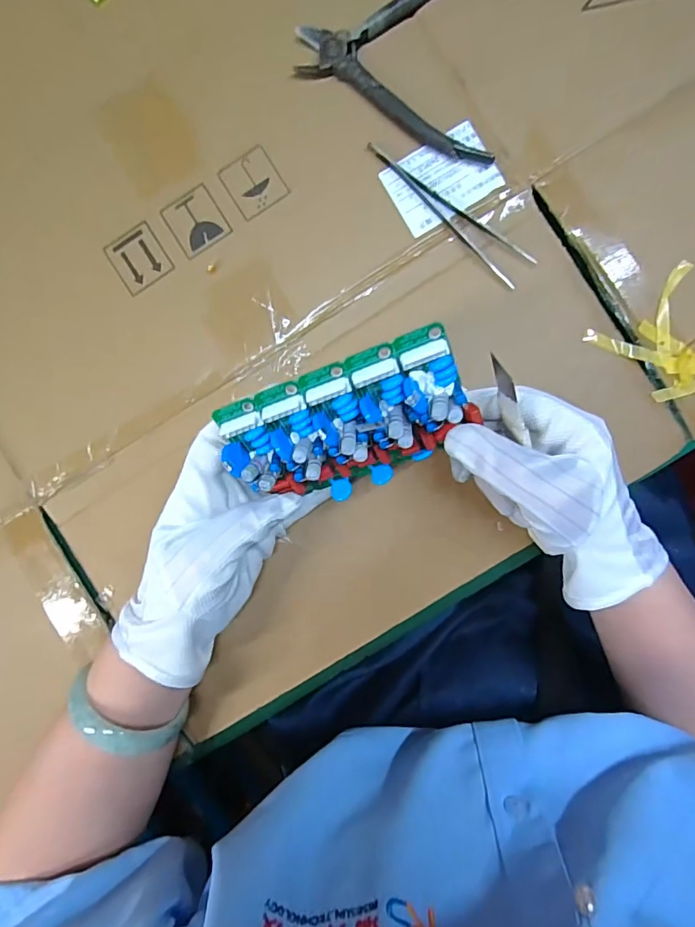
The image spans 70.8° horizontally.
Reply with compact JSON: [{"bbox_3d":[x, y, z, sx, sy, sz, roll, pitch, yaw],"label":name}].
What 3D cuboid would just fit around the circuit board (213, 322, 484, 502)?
[{"bbox_3d":[0.000,-0.016,0.263,0.128,0.024,0.075,-18,119,14],"label":"circuit board"}]

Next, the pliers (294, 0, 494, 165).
[{"bbox_3d":[0.033,-0.268,0.323,0.133,0.013,0.126,4,90,3],"label":"pliers"}]

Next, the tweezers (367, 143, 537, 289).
[{"bbox_3d":[0.067,-0.169,0.324,0.133,0.006,0.022,43,92,3],"label":"tweezers"}]

